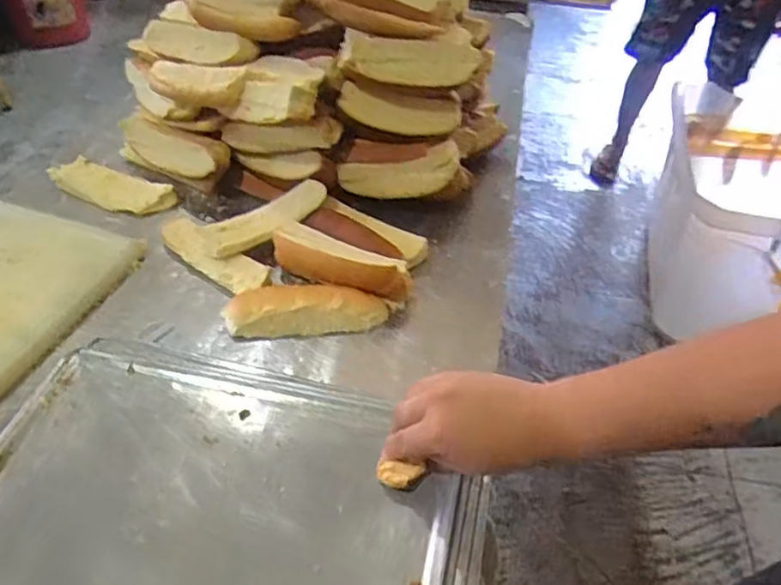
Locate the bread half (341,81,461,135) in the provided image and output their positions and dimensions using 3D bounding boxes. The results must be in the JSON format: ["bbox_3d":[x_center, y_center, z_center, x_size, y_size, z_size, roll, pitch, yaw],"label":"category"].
[{"bbox_3d":[0.013,-0.210,0.717,0.138,0.057,0.023,-1,42,-3],"label":"bread half"}]

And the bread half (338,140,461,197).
[{"bbox_3d":[0.013,-0.142,0.742,0.143,0.057,0.032,-8,43,-12],"label":"bread half"}]

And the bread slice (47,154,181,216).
[{"bbox_3d":[-0.343,-0.129,0.764,0.159,0.014,0.052,19,70,10],"label":"bread slice"}]

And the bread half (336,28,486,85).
[{"bbox_3d":[0.025,-0.261,0.700,0.154,0.050,0.030,-5,43,-8],"label":"bread half"}]

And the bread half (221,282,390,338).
[{"bbox_3d":[-0.083,0.015,0.624,0.155,0.032,0.050,1,42,-4],"label":"bread half"}]

